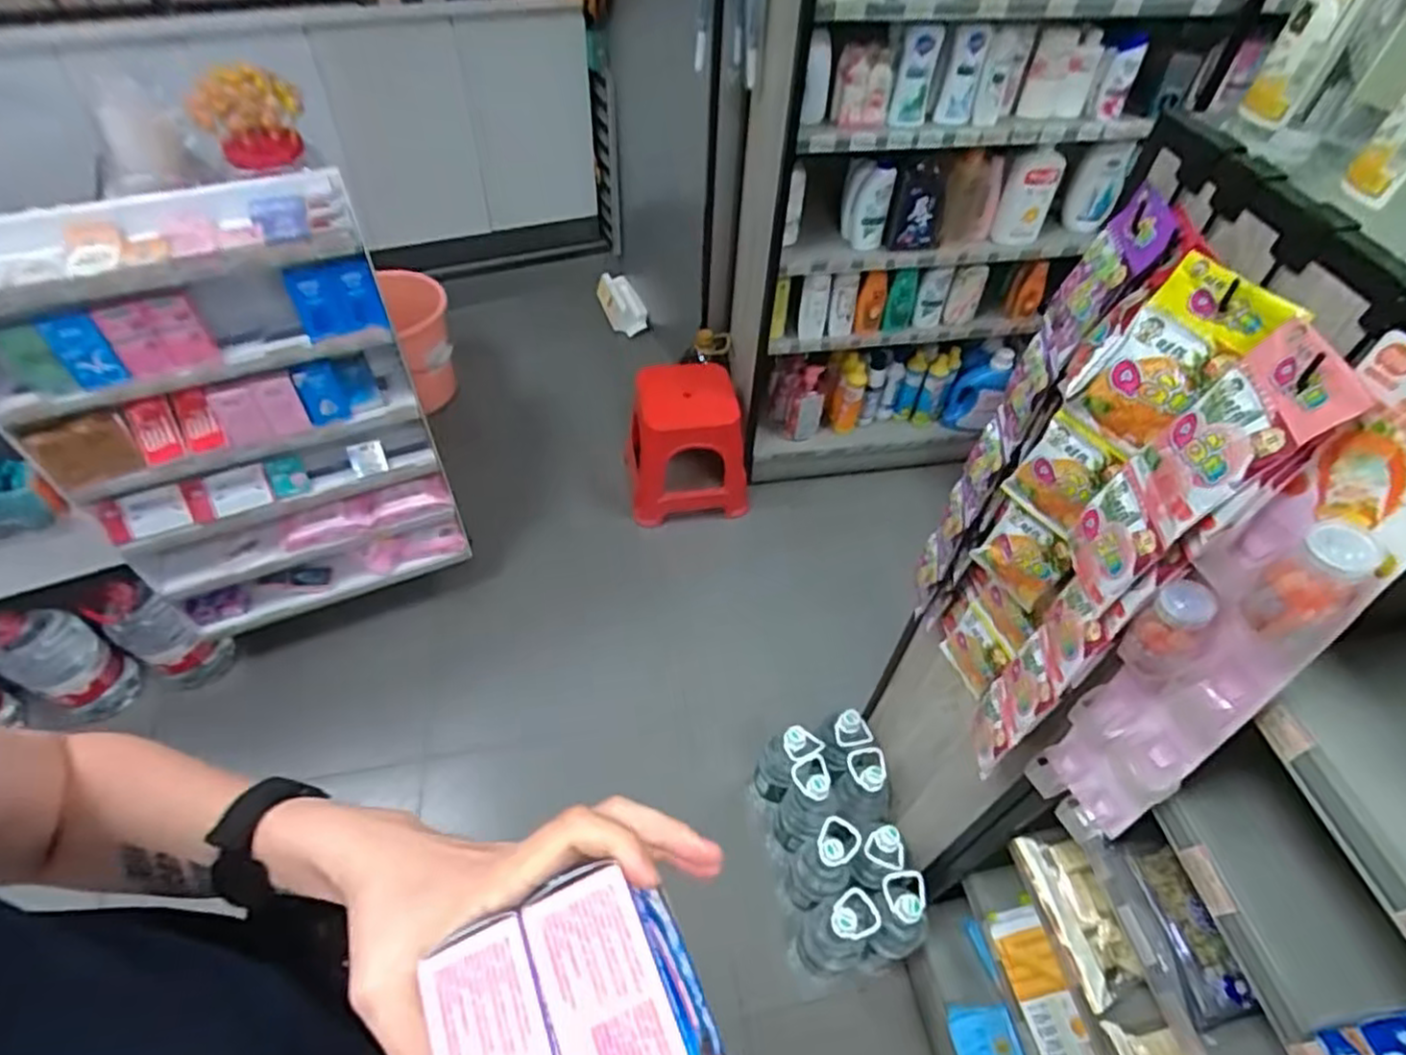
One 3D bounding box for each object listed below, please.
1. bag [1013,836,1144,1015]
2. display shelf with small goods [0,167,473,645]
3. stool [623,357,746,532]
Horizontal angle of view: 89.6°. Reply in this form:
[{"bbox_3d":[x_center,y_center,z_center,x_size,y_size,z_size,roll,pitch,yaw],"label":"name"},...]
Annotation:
[{"bbox_3d":[0.469,0.480,0.881,0.074,0.039,0.185,-8,51,-9],"label":"bag"},{"bbox_3d":[-0.863,-0.174,1.369,0.604,0.847,0.216,-15,53,-15],"label":"display shelf with small goods"},{"bbox_3d":[-0.056,-0.240,1.947,0.294,0.364,0.299,-10,52,-11],"label":"stool"}]

